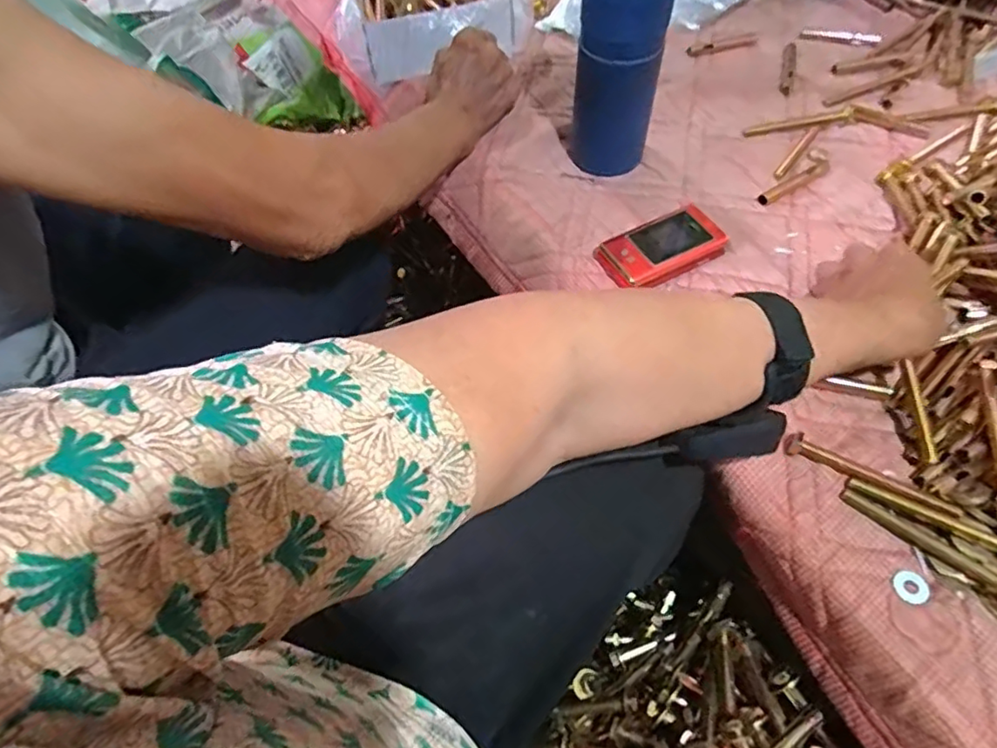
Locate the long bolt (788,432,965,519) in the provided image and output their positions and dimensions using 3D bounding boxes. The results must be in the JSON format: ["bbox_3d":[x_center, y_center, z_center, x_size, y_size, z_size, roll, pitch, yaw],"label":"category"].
[{"bbox_3d":[0.252,0.070,0.398,0.107,0.014,0.014,27,65,18],"label":"long bolt"}]

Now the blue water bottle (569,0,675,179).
[{"bbox_3d":[0.107,-0.289,0.505,0.074,0.232,0.067,9,61,8],"label":"blue water bottle"}]

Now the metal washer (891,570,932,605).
[{"bbox_3d":[0.259,0.134,0.367,0.020,0.004,0.020,-1,60,2],"label":"metal washer"}]

